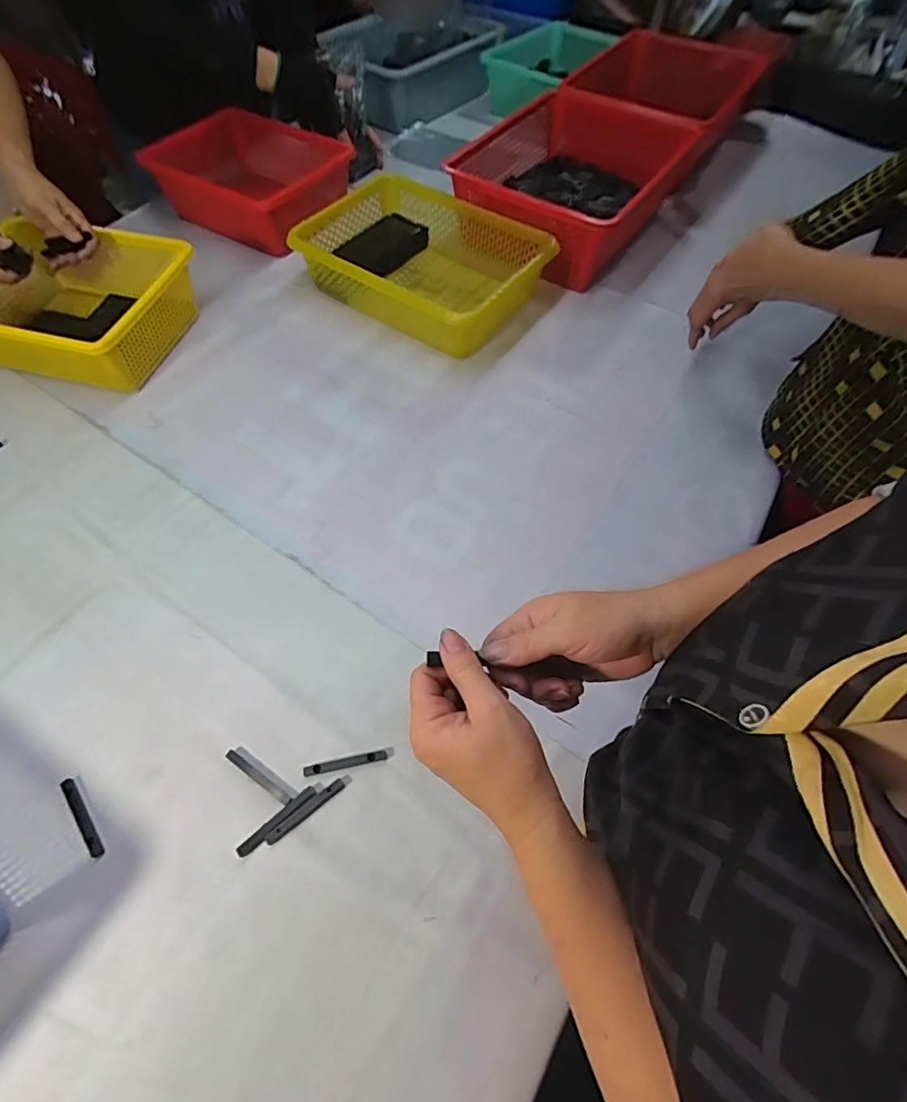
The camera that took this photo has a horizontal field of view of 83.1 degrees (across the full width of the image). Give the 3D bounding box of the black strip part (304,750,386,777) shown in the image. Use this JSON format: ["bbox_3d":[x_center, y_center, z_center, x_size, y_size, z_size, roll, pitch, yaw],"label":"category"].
[{"bbox_3d":[-0.100,0.196,0.473,0.076,0.004,0.008,-10,59,-5],"label":"black strip part"}]

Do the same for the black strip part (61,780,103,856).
[{"bbox_3d":[-0.337,0.241,0.464,0.012,0.004,0.080,-37,65,-20],"label":"black strip part"}]

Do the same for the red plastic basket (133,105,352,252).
[{"bbox_3d":[-0.351,-0.648,0.897,0.304,0.116,0.234,30,64,17],"label":"red plastic basket"}]

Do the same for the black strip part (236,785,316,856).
[{"bbox_3d":[-0.153,0.233,0.444,0.074,0.004,0.011,-39,66,-20],"label":"black strip part"}]

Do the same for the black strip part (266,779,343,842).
[{"bbox_3d":[-0.131,0.230,0.453,0.075,0.005,0.013,-35,65,-19],"label":"black strip part"}]

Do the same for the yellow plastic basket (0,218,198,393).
[{"bbox_3d":[-0.549,-0.350,0.729,0.297,0.112,0.241,13,60,9],"label":"yellow plastic basket"}]

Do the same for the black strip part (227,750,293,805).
[{"bbox_3d":[-0.177,0.205,0.466,0.073,0.005,0.011,28,63,17],"label":"black strip part"}]

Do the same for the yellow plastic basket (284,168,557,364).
[{"bbox_3d":[-0.052,-0.451,0.789,0.367,0.090,0.256,35,65,20],"label":"yellow plastic basket"}]

